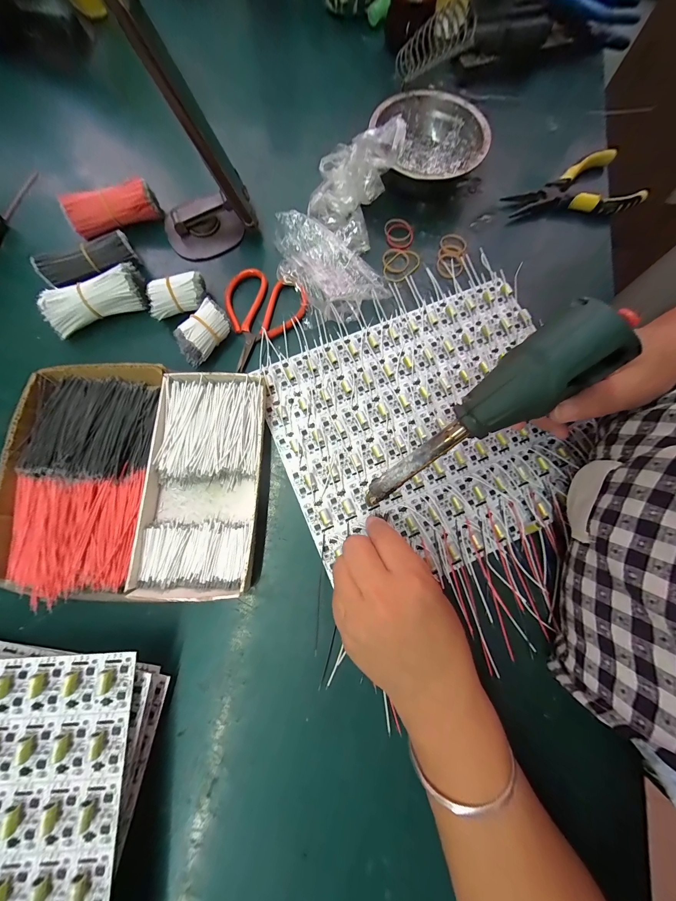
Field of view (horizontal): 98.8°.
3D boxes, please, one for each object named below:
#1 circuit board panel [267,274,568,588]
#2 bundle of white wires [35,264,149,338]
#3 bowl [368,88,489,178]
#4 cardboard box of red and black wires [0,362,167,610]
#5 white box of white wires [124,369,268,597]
[{"bbox_3d":[0.087,-0.027,0.276,0.274,0.010,0.240,-23,79,-6],"label":"circuit board panel"},{"bbox_3d":[-0.237,-0.148,0.284,0.090,0.037,0.037,-29,79,-7],"label":"bundle of white wires"},{"bbox_3d":[0.102,-0.339,0.331,0.109,0.048,0.120,-19,78,-5],"label":"bowl"},{"bbox_3d":[-0.219,0.017,0.250,0.112,0.025,0.191,3,77,0],"label":"cardboard box of red and black wires"},{"bbox_3d":[-0.116,0.022,0.253,0.099,0.023,0.186,2,77,0],"label":"white box of white wires"}]

